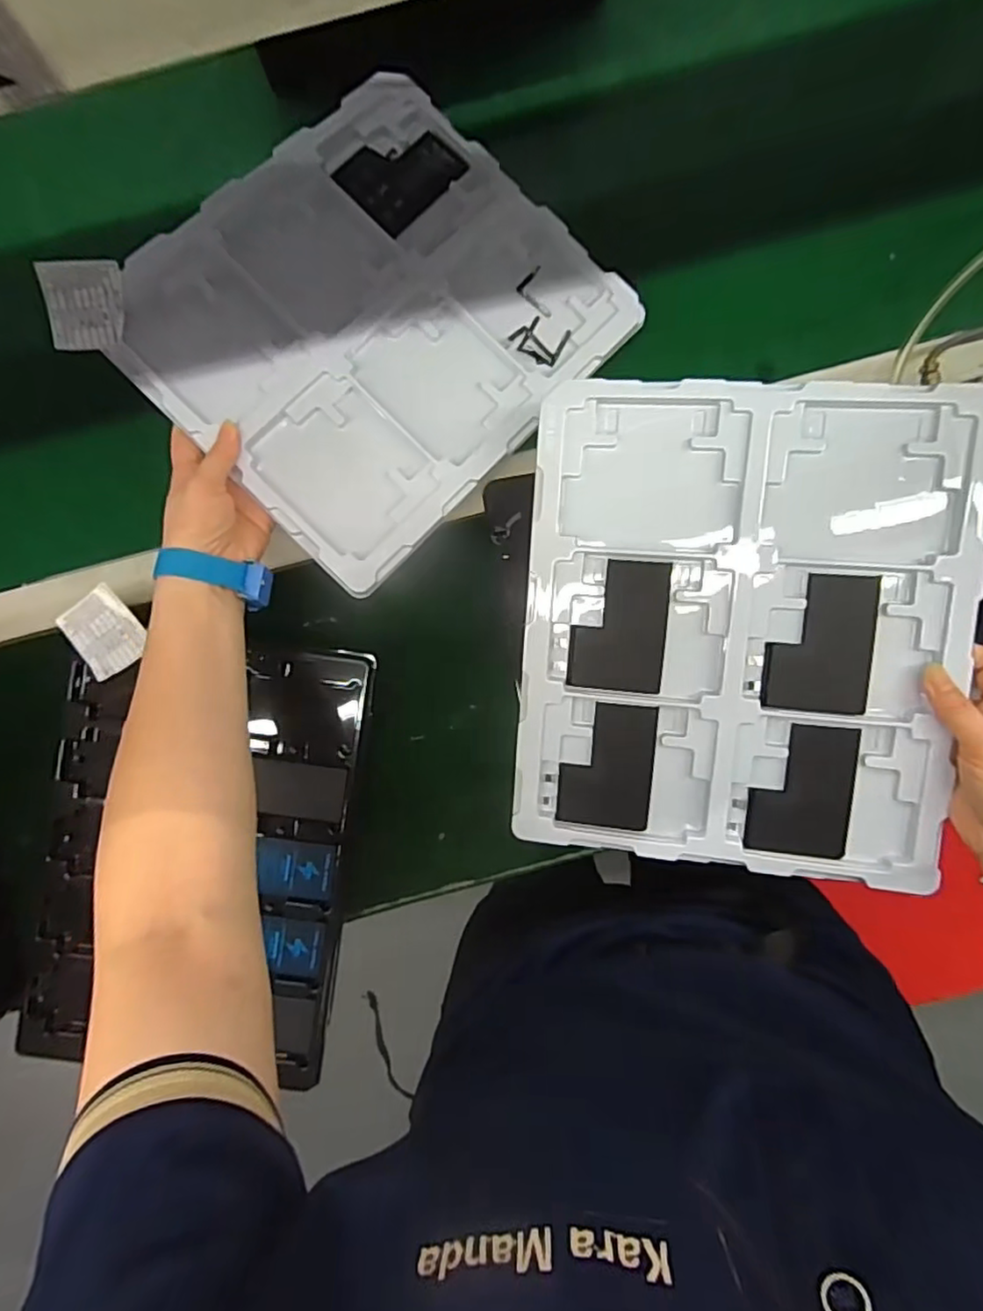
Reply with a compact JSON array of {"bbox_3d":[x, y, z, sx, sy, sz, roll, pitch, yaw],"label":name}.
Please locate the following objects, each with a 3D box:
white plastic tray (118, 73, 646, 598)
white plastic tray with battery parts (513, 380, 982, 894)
[{"bbox_3d":[-0.086,-0.251,0.476,0.275,0.016,0.314,44,81,-3],"label":"white plastic tray"},{"bbox_3d":[0.160,-0.014,0.421,0.272,0.013,0.310,5,97,10],"label":"white plastic tray with battery parts"}]

